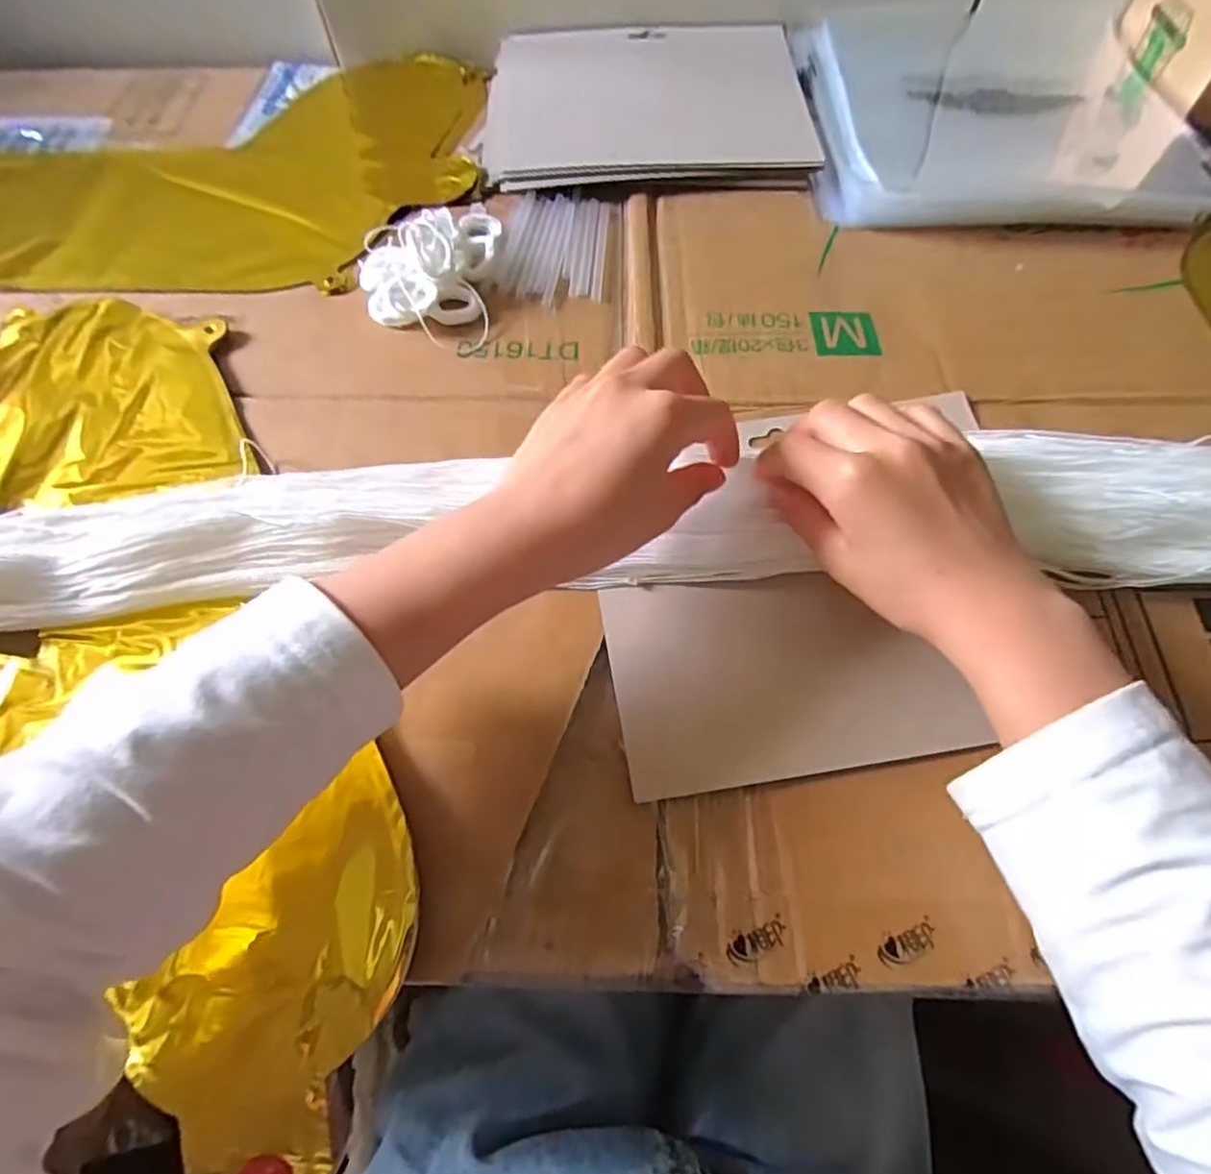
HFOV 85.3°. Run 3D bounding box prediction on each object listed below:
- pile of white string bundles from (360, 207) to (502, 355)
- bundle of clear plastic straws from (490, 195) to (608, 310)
[{"bbox_3d":[-0.097,-0.177,0.351,0.070,0.034,0.098,1,64,2],"label":"pile of white string bundles"},{"bbox_3d":[-0.029,-0.199,0.381,0.059,0.006,0.089,3,64,3],"label":"bundle of clear plastic straws"}]

